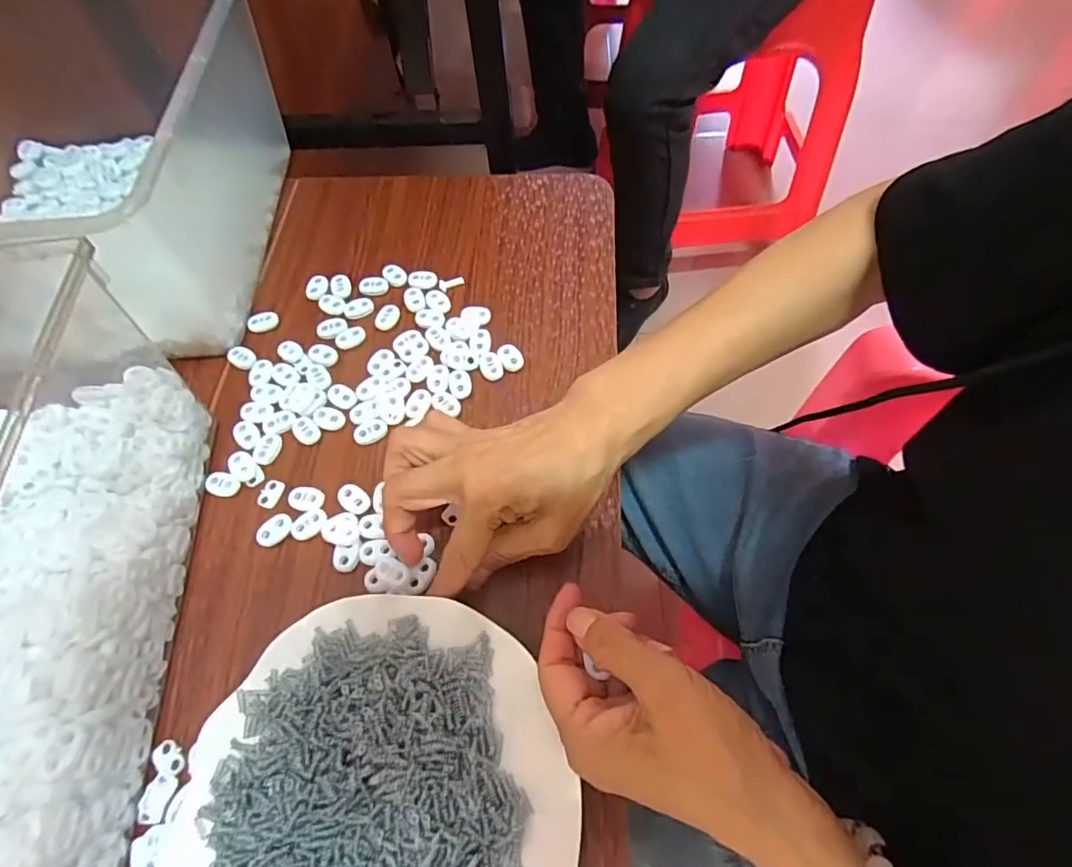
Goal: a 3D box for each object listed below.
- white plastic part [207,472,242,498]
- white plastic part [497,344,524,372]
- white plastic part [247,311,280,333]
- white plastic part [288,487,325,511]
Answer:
[{"bbox_3d":[-0.206,0.034,0.363,0.022,0.004,0.014,19,65,12],"label":"white plastic part"},{"bbox_3d":[-0.019,-0.055,0.398,0.015,0.008,0.022,-29,65,-12],"label":"white plastic part"},{"bbox_3d":[-0.211,-0.086,0.427,0.023,0.007,0.015,-24,64,-10],"label":"white plastic part"},{"bbox_3d":[-0.147,0.041,0.353,0.022,0.004,0.015,1,62,3],"label":"white plastic part"}]

